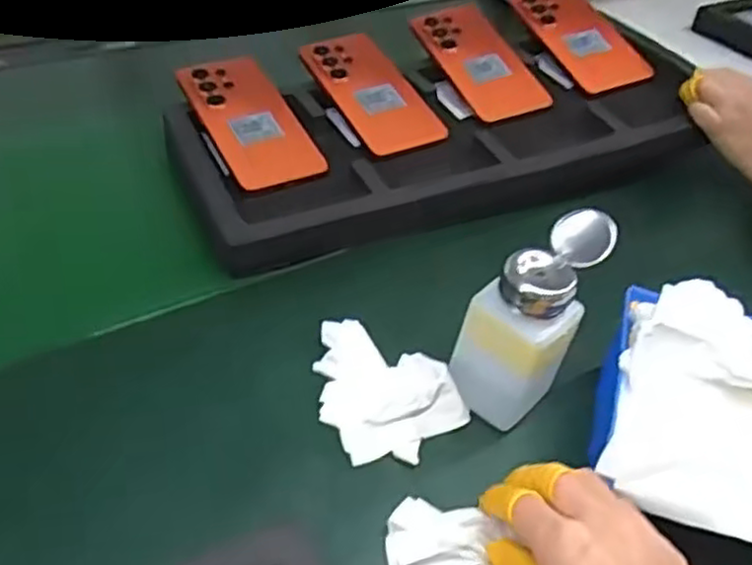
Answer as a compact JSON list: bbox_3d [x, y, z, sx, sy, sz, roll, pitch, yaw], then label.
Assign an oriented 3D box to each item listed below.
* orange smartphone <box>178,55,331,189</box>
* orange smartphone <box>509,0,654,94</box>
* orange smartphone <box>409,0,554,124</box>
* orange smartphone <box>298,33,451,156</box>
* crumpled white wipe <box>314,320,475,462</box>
[{"bbox_3d":[-0.110,-0.143,0.617,0.079,0.008,0.166,-18,57,-21],"label":"orange smartphone"},{"bbox_3d":[0.204,-0.249,0.722,0.069,0.011,0.157,-25,63,-4],"label":"orange smartphone"},{"bbox_3d":[0.101,-0.218,0.697,0.077,0.006,0.169,-23,59,-11],"label":"orange smartphone"},{"bbox_3d":[-0.003,-0.176,0.660,0.077,0.006,0.155,-23,63,-17],"label":"orange smartphone"},{"bbox_3d":[-0.003,0.059,0.436,0.073,0.022,0.104,-22,49,-30],"label":"crumpled white wipe"}]

